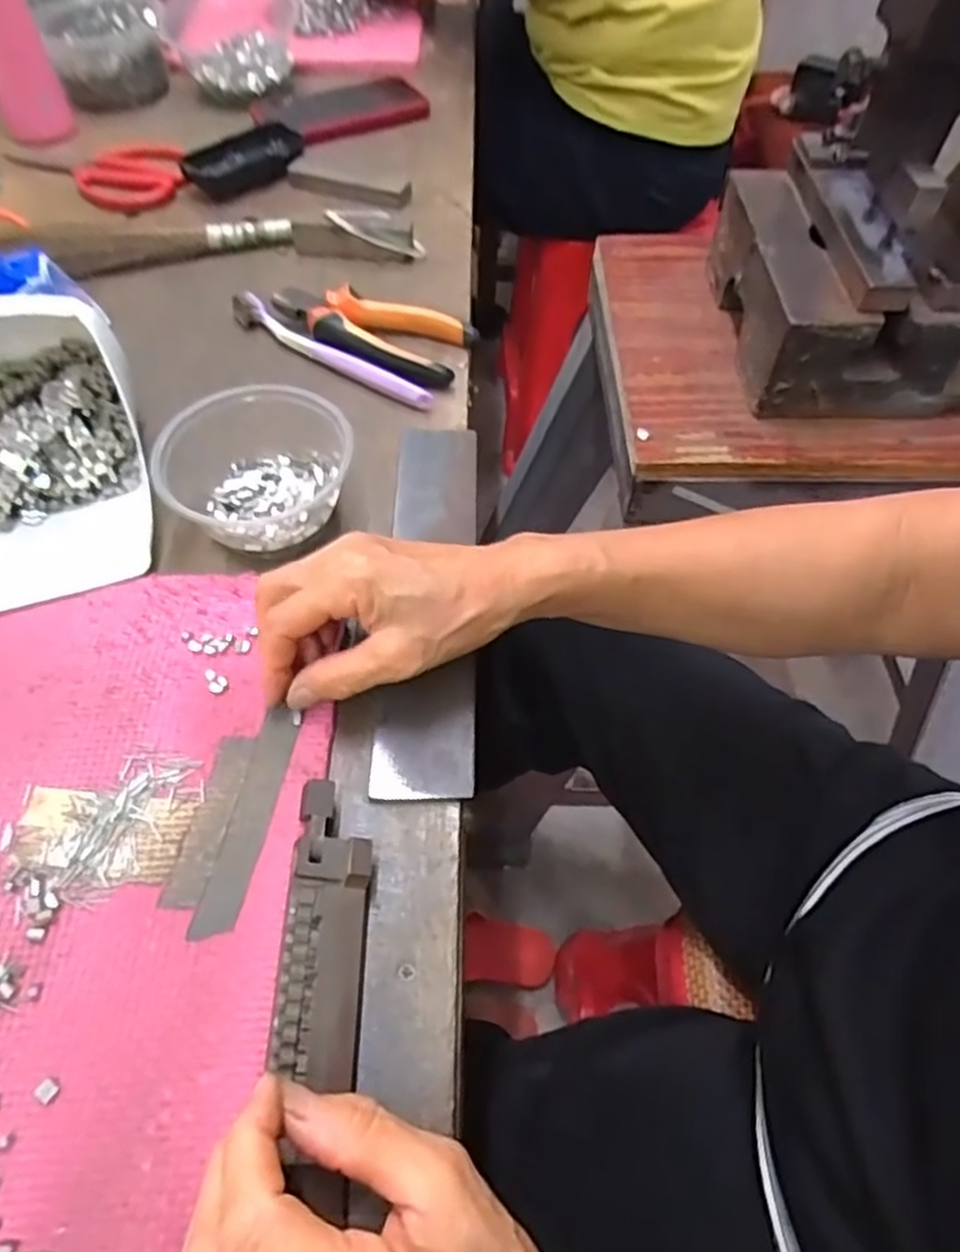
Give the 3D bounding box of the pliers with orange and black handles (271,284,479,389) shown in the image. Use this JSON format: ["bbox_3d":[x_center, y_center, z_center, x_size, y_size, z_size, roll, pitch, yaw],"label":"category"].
[{"bbox_3d":[-0.082,-0.211,0.521,0.148,0.019,0.069,17,58,11],"label":"pliers with orange and black handles"}]

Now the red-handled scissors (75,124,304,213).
[{"bbox_3d":[-0.262,-0.418,0.659,0.194,0.032,0.083,-14,57,-9],"label":"red-handled scissors"}]

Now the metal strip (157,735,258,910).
[{"bbox_3d":[-0.122,0.086,0.327,0.017,0.004,0.079,10,57,3],"label":"metal strip"}]

